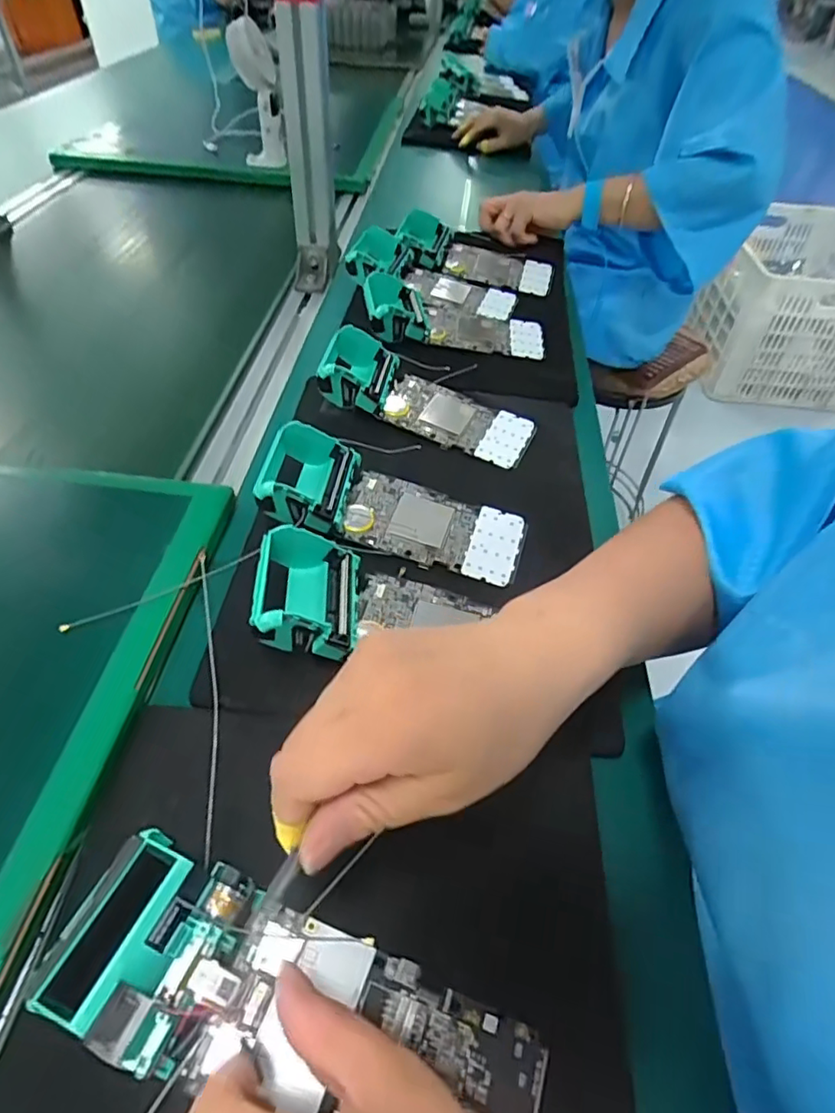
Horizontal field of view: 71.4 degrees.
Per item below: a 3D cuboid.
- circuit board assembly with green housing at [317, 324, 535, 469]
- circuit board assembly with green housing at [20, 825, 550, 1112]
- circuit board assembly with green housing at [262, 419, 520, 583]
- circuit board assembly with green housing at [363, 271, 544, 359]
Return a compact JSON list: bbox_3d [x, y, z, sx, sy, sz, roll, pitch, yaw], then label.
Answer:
[{"bbox_3d":[0.007,-0.145,0.507,0.193,0.041,0.078,16,49,10],"label":"circuit board assembly with green housing"},{"bbox_3d":[-0.044,0.175,0.231,0.191,0.033,0.067,19,49,0],"label":"circuit board assembly with green housing"},{"bbox_3d":[-0.018,-0.043,0.409,0.194,0.041,0.073,12,48,5],"label":"circuit board assembly with green housing"},{"bbox_3d":[0.041,-0.256,0.605,0.187,0.042,0.077,1,48,-4],"label":"circuit board assembly with green housing"}]

